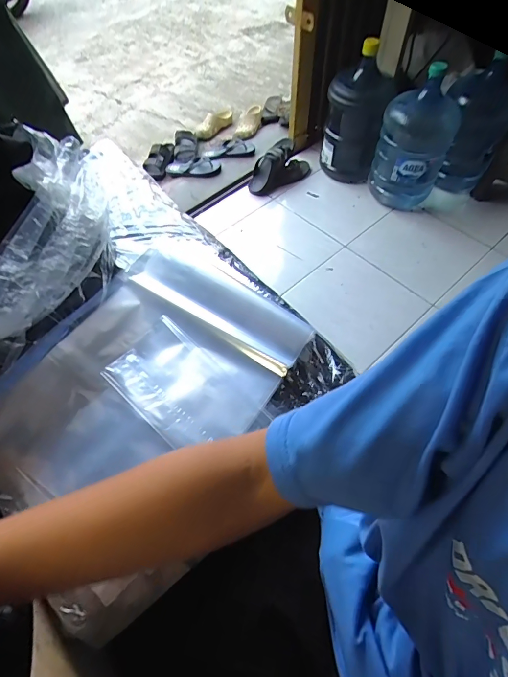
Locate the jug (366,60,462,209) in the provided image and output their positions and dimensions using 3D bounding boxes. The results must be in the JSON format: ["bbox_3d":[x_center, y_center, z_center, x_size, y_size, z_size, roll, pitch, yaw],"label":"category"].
[{"bbox_3d":[0.587,-0.708,1.432,0.256,0.465,0.244,16,59,11],"label":"jug"}]

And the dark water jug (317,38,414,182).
[{"bbox_3d":[0.424,-0.911,1.524,0.263,0.483,0.285,12,58,9],"label":"dark water jug"}]

